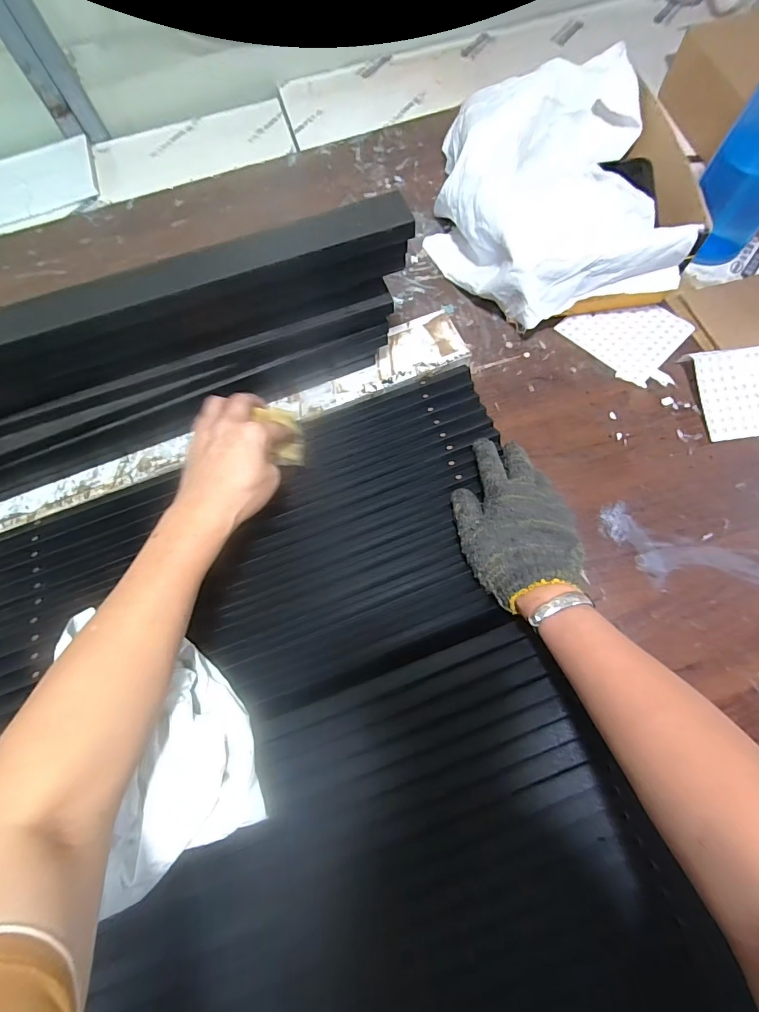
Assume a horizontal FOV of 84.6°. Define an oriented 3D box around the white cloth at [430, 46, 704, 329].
[{"bbox_3d":[0.219,-0.389,0.538,0.280,0.132,0.305,-11,70,-1],"label":"white cloth"}]

